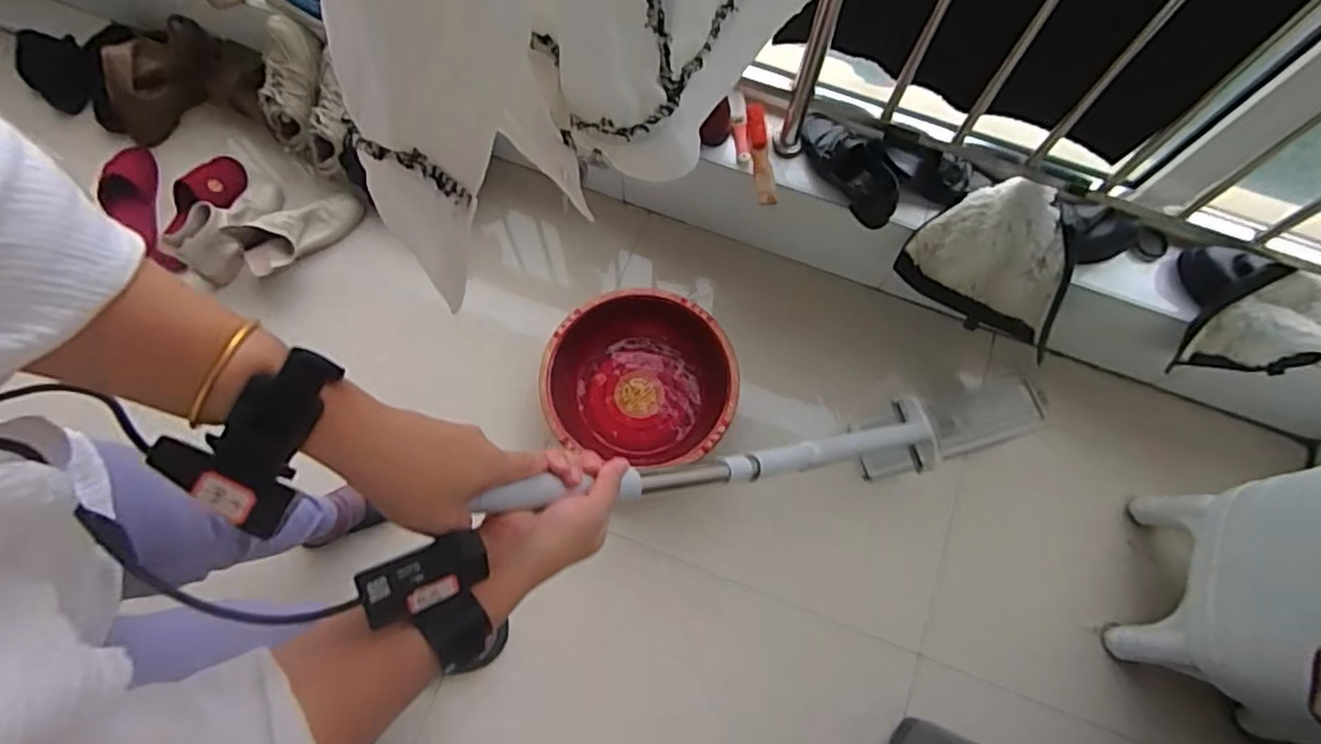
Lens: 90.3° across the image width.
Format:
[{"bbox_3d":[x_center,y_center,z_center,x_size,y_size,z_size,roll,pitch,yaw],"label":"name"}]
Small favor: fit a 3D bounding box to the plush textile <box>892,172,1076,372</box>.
[{"bbox_3d":[0.622,-0.202,1.204,0.302,0.250,0.154,34,75,9],"label":"plush textile"}]

